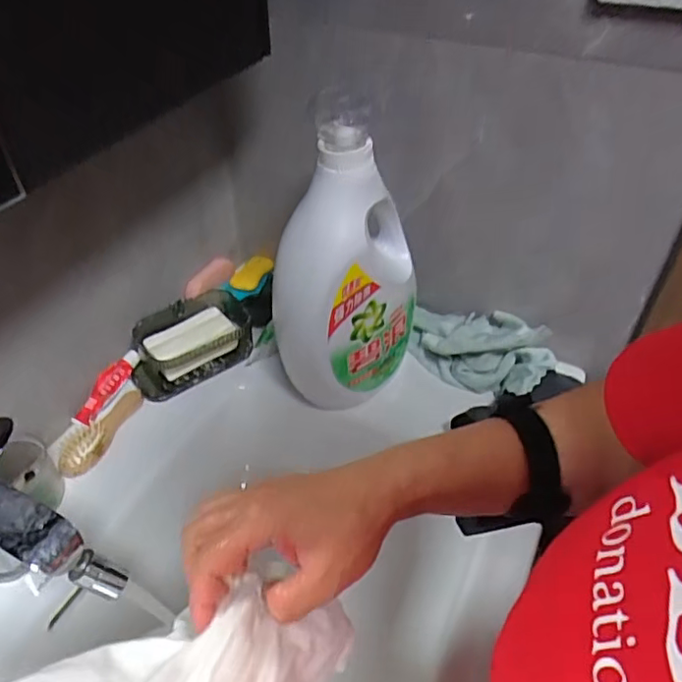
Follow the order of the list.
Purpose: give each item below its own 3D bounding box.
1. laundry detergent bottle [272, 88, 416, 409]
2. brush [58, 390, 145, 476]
[{"bbox_3d":[0.008,-0.072,0.610,0.156,0.326,0.095,-18,46,-18],"label":"laundry detergent bottle"},{"bbox_3d":[-0.274,0.103,0.660,0.046,0.022,0.124,11,45,12],"label":"brush"}]

